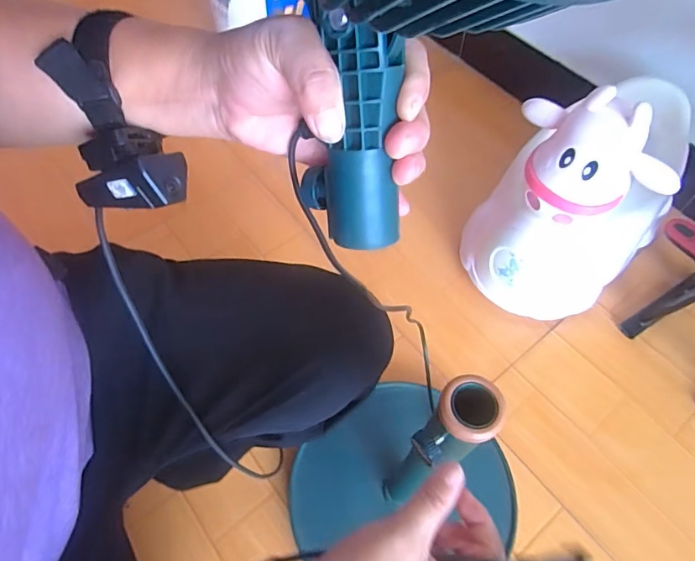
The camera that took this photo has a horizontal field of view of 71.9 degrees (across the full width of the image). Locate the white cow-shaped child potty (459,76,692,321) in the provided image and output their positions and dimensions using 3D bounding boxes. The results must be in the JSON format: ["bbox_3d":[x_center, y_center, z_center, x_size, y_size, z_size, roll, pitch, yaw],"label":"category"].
[{"bbox_3d":[0.321,-0.108,0.690,0.204,0.351,0.228,-41,69,-20],"label":"white cow-shaped child potty"}]

